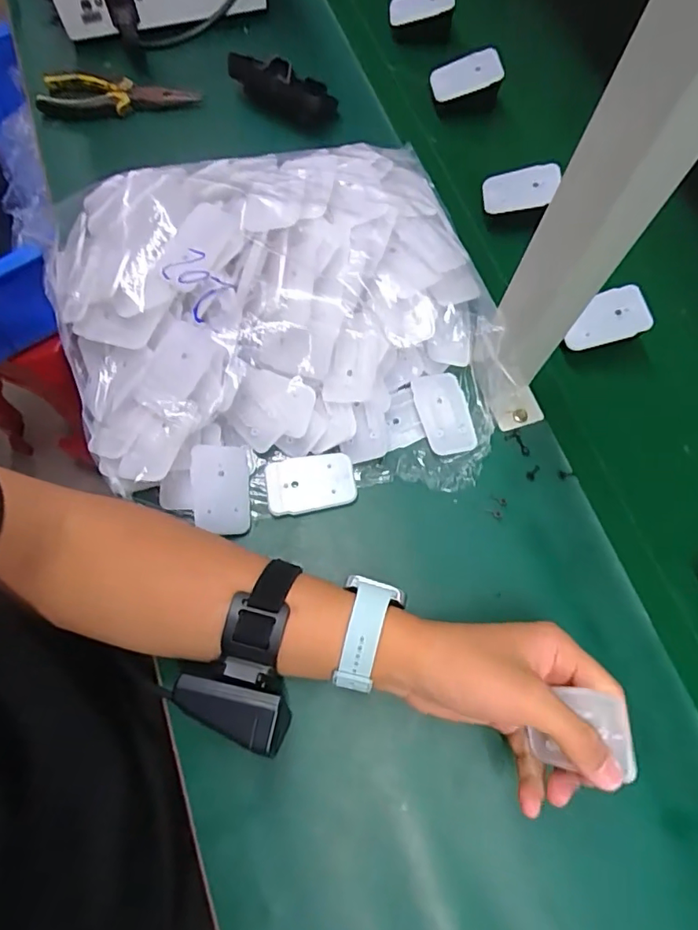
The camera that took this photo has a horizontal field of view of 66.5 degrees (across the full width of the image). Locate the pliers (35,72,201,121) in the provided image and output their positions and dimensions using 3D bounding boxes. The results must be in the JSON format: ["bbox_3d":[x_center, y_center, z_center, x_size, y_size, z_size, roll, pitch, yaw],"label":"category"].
[{"bbox_3d":[-0.237,-0.376,0.548,0.157,0.025,0.051,4,71,1],"label":"pliers"}]

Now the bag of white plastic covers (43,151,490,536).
[{"bbox_3d":[-0.062,-0.113,0.418,0.335,0.089,0.299,-10,71,-5],"label":"bag of white plastic covers"}]

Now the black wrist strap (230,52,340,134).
[{"bbox_3d":[-0.069,-0.381,0.541,0.124,0.023,0.058,39,75,12],"label":"black wrist strap"}]

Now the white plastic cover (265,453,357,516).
[{"bbox_3d":[-0.030,0.015,0.417,0.068,0.008,0.044,-9,71,-4],"label":"white plastic cover"}]

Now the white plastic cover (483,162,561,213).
[{"bbox_3d":[0.159,-0.256,0.494,0.067,0.007,0.039,-3,91,19],"label":"white plastic cover"}]

